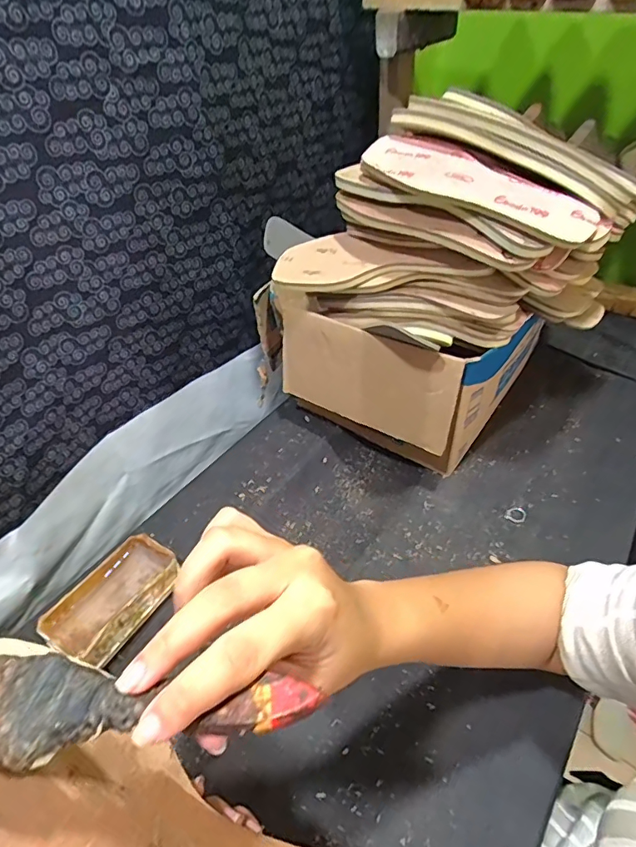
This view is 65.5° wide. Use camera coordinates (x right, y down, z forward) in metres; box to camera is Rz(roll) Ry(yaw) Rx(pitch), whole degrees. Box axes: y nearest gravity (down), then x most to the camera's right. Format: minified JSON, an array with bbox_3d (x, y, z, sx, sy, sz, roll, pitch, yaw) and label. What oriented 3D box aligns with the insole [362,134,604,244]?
[{"bbox_3d":[0.143,-0.226,0.473,0.234,0.021,0.073,38,68,25],"label":"insole"}]

